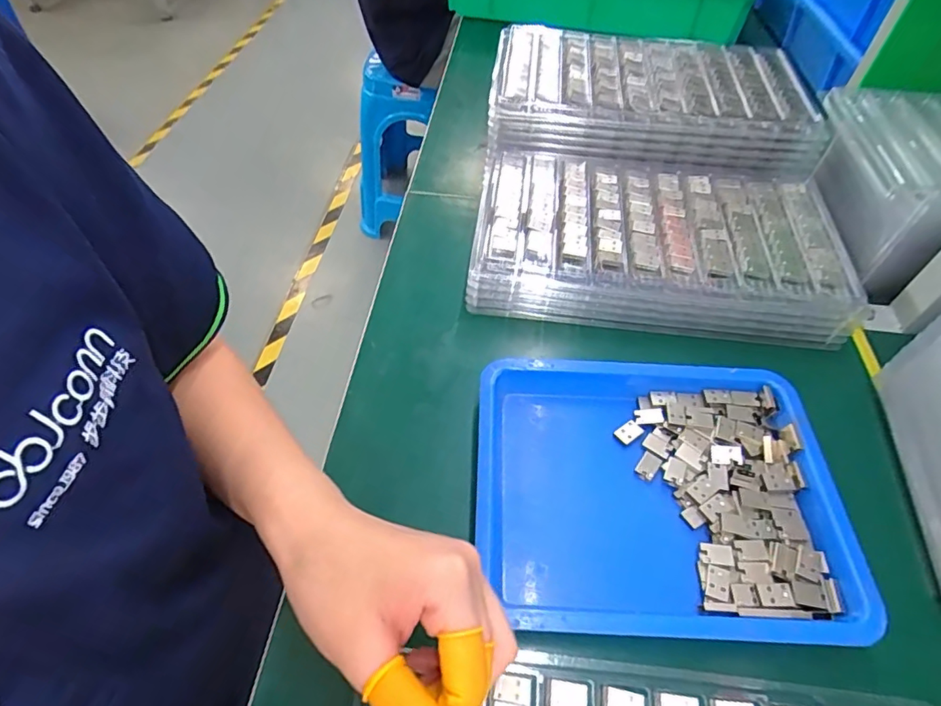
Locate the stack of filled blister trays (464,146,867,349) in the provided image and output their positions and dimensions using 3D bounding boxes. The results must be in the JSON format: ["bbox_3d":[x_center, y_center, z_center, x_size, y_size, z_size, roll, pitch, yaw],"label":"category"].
[{"bbox_3d":[0.153,-0.097,0.453,0.298,0.046,0.176,9,52,6],"label":"stack of filled blister trays"}]

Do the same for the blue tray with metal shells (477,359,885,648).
[{"bbox_3d":[0.115,0.081,0.328,0.217,0.024,0.168,3,52,1],"label":"blue tray with metal shells"}]

